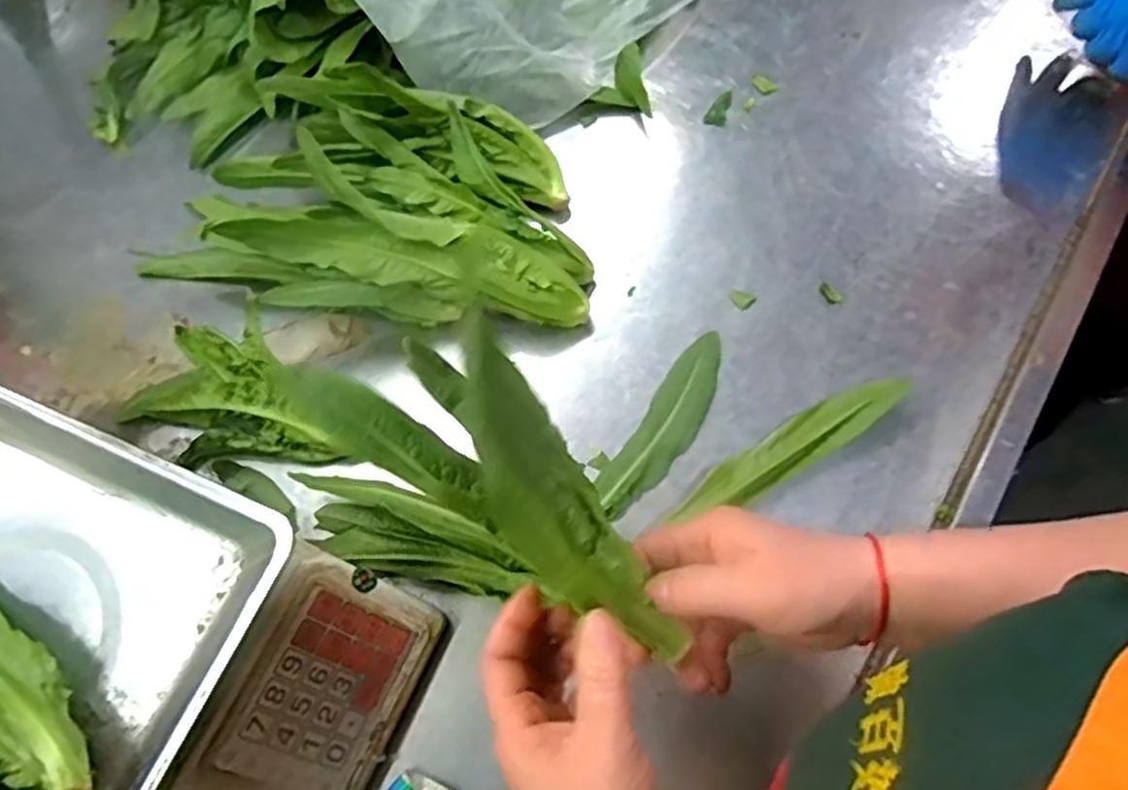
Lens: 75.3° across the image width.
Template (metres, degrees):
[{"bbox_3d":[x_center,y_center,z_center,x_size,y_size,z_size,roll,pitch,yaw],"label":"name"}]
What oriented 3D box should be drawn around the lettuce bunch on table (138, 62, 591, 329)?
[{"bbox_3d":[-0.139,-0.143,0.558,0.328,0.083,0.198,11,68,8],"label":"lettuce bunch on table"}]

